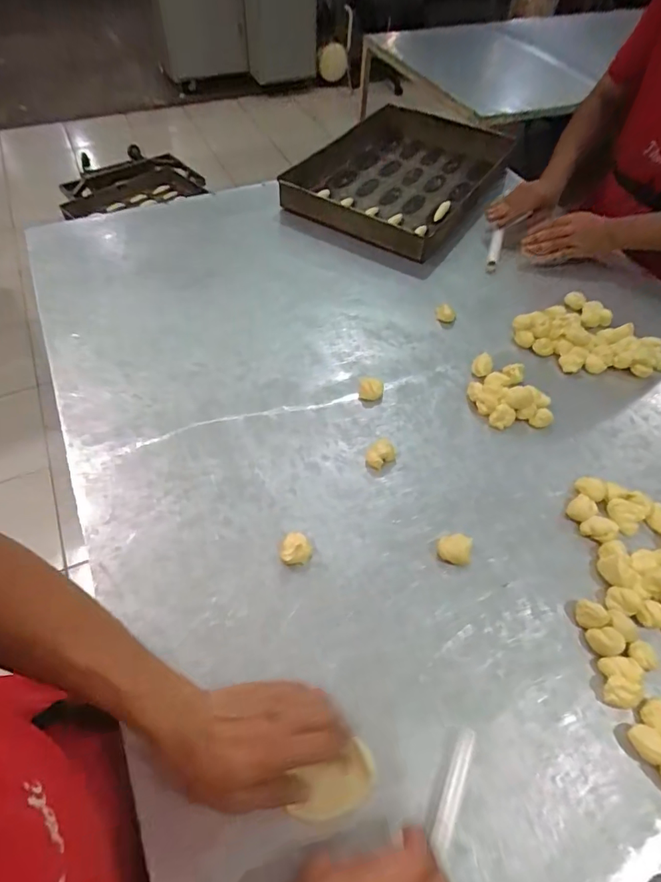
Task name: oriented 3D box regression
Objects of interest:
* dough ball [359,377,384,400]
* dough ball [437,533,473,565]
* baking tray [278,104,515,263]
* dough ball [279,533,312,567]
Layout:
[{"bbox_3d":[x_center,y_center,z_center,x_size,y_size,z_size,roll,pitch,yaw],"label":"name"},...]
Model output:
[{"bbox_3d":[0.062,-0.080,0.723,0.037,0.019,0.038,3,54,0],"label":"dough ball"},{"bbox_3d":[0.151,0.132,0.578,0.037,0.016,0.034,1,54,-1],"label":"dough ball"},{"bbox_3d":[0.166,-0.635,1.101,0.381,0.065,0.555,27,58,16],"label":"baking tray"},{"bbox_3d":[-0.043,0.131,0.572,0.037,0.024,0.036,1,54,-1],"label":"dough ball"}]

